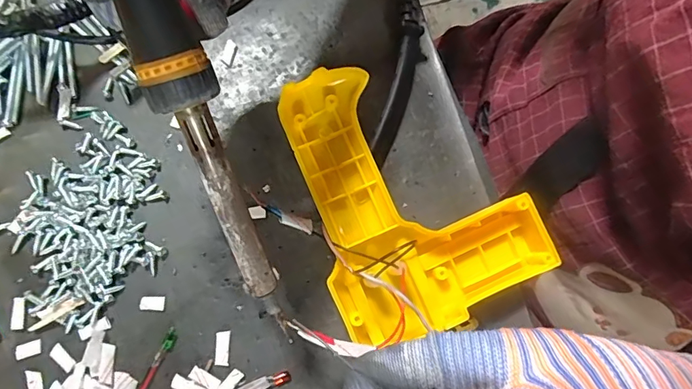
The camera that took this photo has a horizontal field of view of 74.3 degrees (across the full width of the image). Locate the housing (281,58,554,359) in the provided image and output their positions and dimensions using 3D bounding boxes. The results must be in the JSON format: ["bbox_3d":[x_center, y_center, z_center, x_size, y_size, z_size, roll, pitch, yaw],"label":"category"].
[{"bbox_3d":[0.032,-0.002,0.255,0.119,0.042,0.148,-24,78,-6],"label":"housing"}]

